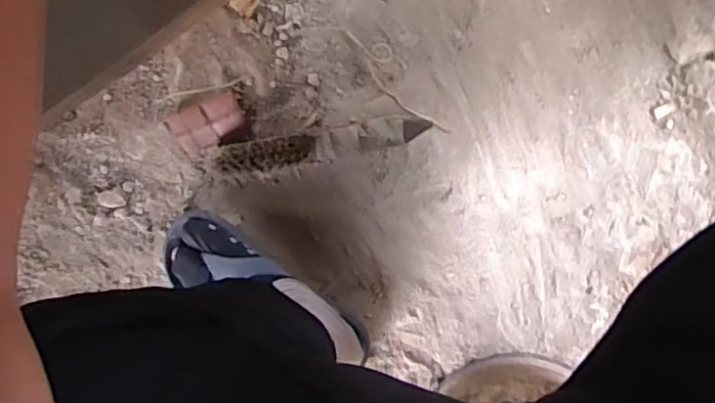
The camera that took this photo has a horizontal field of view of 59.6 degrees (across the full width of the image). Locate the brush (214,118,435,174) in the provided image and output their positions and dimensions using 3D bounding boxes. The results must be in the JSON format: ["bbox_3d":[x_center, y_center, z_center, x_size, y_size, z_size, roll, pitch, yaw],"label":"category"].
[{"bbox_3d":[-0.036,-0.058,0.649,0.214,0.051,0.032,-8,96,8],"label":"brush"}]

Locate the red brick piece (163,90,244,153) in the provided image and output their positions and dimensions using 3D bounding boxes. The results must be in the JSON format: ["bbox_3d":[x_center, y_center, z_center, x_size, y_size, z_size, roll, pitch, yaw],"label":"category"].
[{"bbox_3d":[-0.161,-0.082,0.669,0.079,0.015,0.044,-21,94,9],"label":"red brick piece"}]

